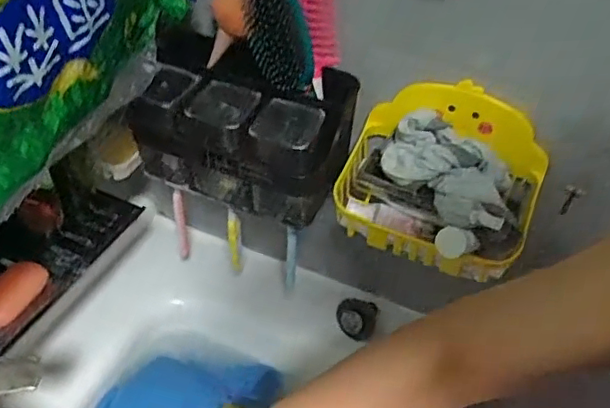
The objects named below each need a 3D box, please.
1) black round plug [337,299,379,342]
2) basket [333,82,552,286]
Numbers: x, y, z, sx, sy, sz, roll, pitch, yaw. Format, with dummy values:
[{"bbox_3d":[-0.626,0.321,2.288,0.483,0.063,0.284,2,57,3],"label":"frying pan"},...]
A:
[{"bbox_3d":[0.067,0.151,0.760,0.051,0.012,0.050,8,78,-3],"label":"black round plug"},{"bbox_3d":[0.131,-0.024,0.578,0.191,0.128,0.138,24,46,18],"label":"basket"}]

